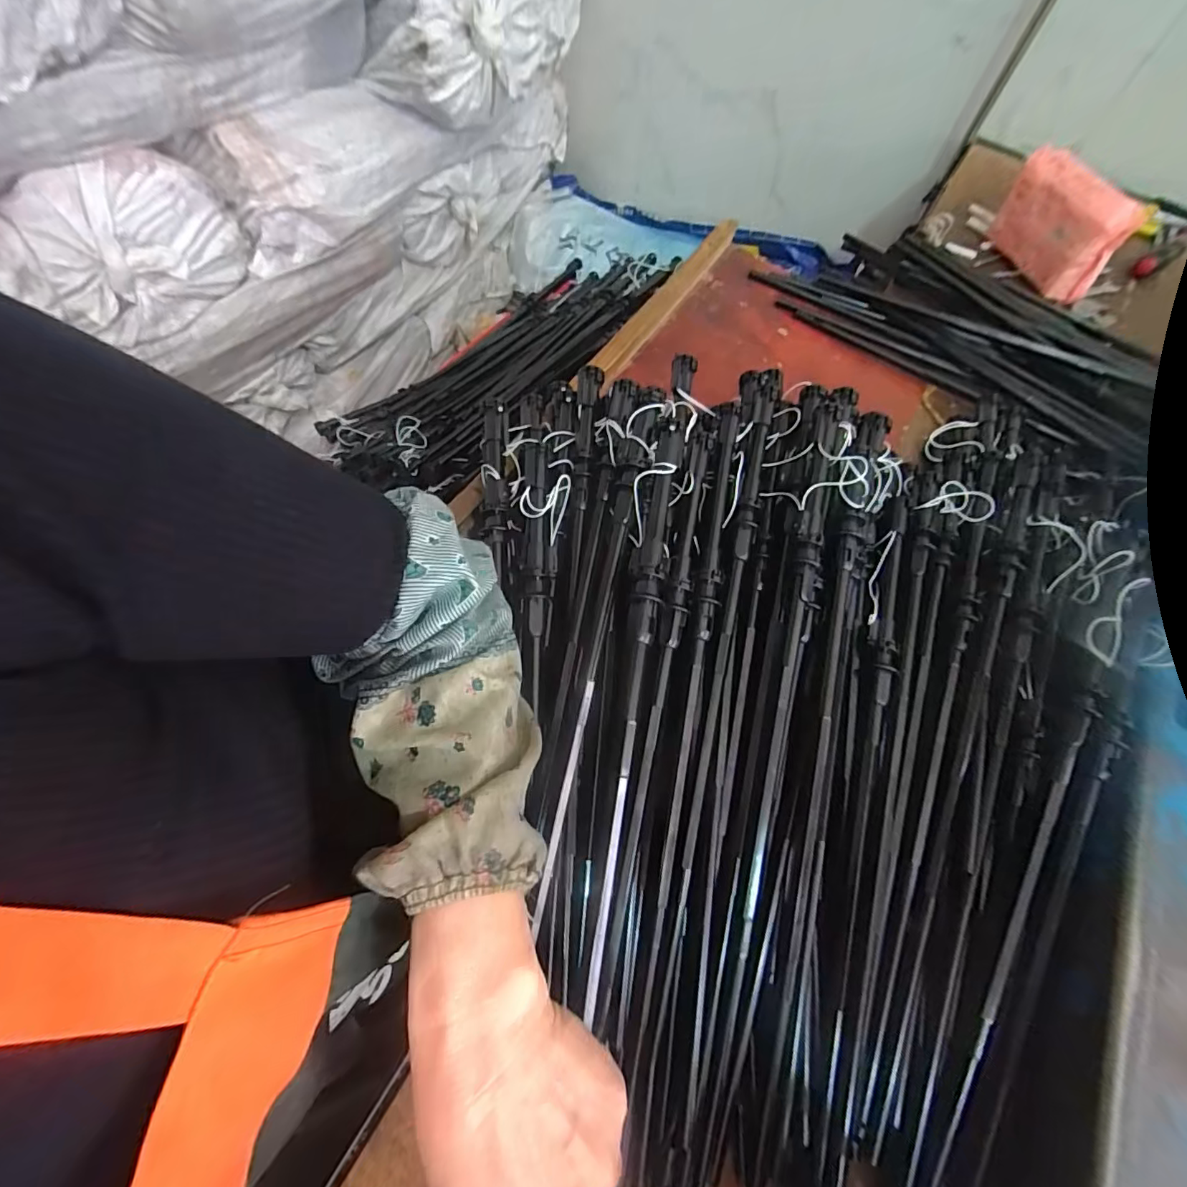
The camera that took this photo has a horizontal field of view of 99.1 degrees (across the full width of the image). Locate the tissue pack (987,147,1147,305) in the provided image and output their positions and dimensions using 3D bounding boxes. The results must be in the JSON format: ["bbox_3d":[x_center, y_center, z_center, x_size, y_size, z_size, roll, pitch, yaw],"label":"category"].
[{"bbox_3d":[0.592,-0.470,0.648,0.043,0.100,0.161,-19,66,-12],"label":"tissue pack"}]

